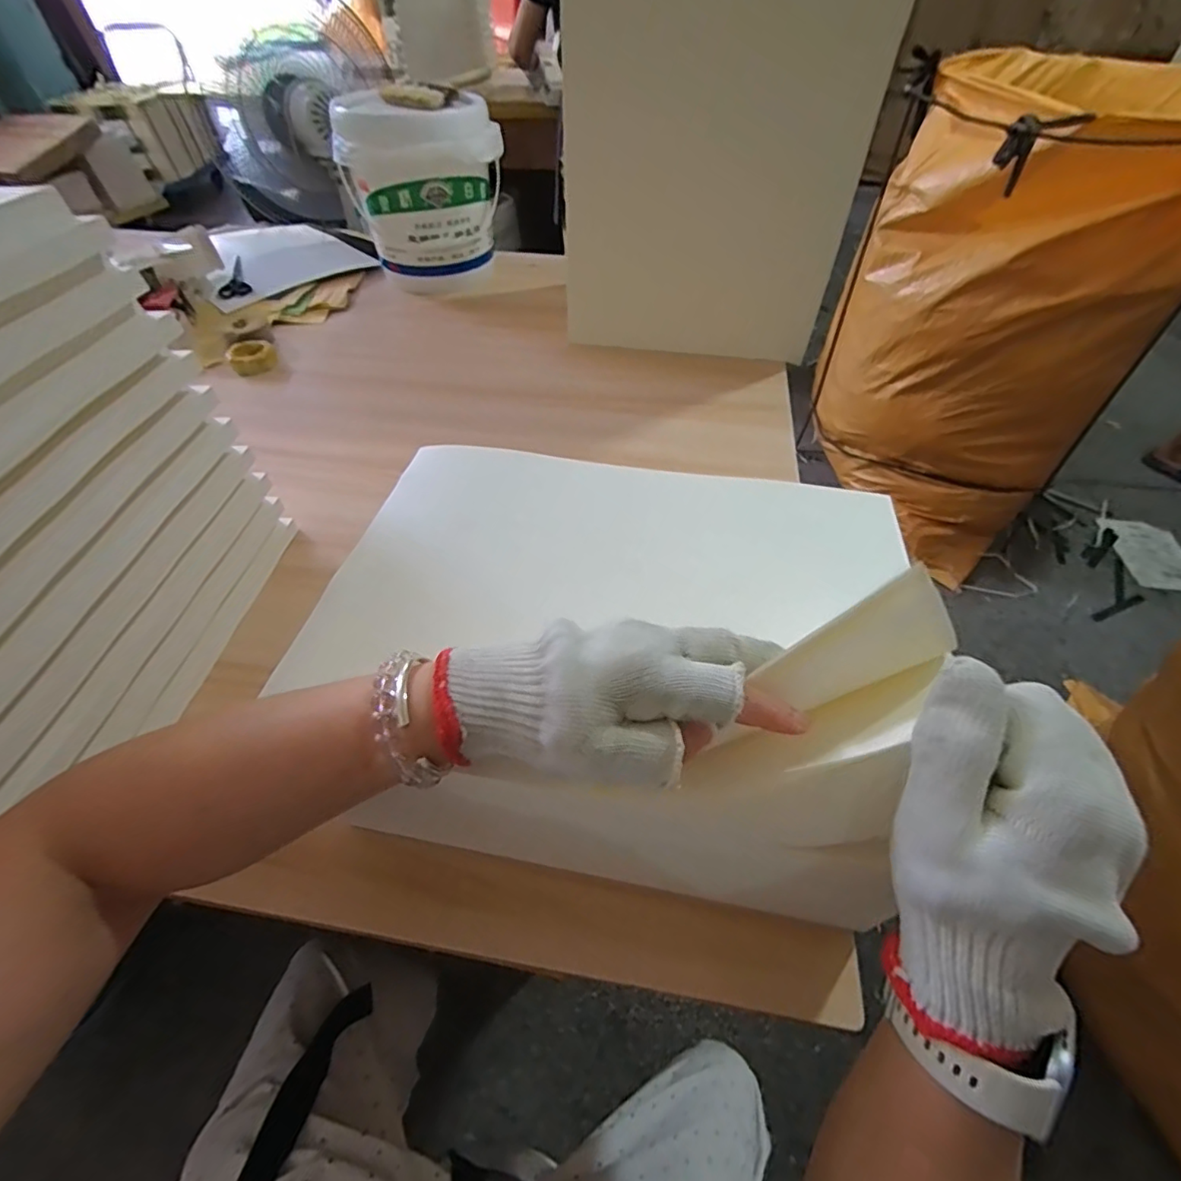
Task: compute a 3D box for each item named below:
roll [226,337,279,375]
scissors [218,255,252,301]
[{"bbox_3d":[-0.526,-0.365,0.852,0.068,0.029,0.077,-27,56,-21],"label":"roll"},{"bbox_3d":[-0.651,-0.570,0.998,0.052,0.014,0.150,-19,53,-15],"label":"scissors"}]

